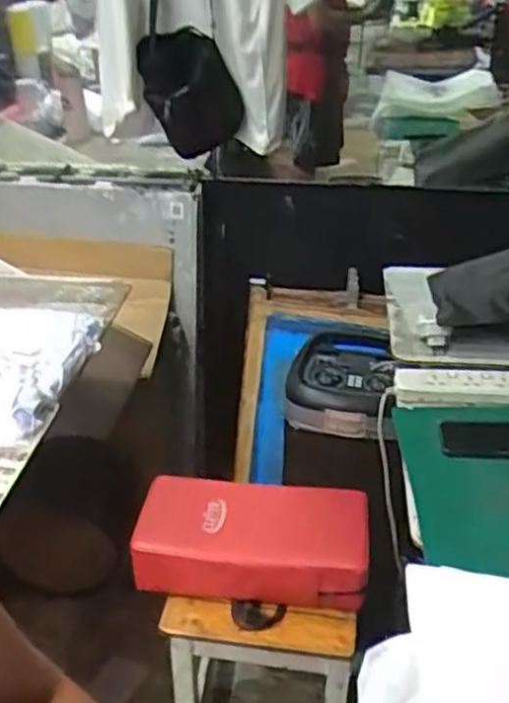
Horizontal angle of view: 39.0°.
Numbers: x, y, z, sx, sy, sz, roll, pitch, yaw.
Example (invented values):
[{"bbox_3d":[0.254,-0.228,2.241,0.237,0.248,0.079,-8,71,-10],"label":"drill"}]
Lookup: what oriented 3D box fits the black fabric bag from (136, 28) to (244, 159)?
[{"bbox_3d":[-0.147,-0.598,1.663,0.226,0.237,0.139,-3,31,-4],"label":"black fabric bag"}]

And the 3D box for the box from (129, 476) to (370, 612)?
[{"bbox_3d":[-0.002,0.330,1.284,0.397,0.112,0.209,4,31,8],"label":"box"}]

